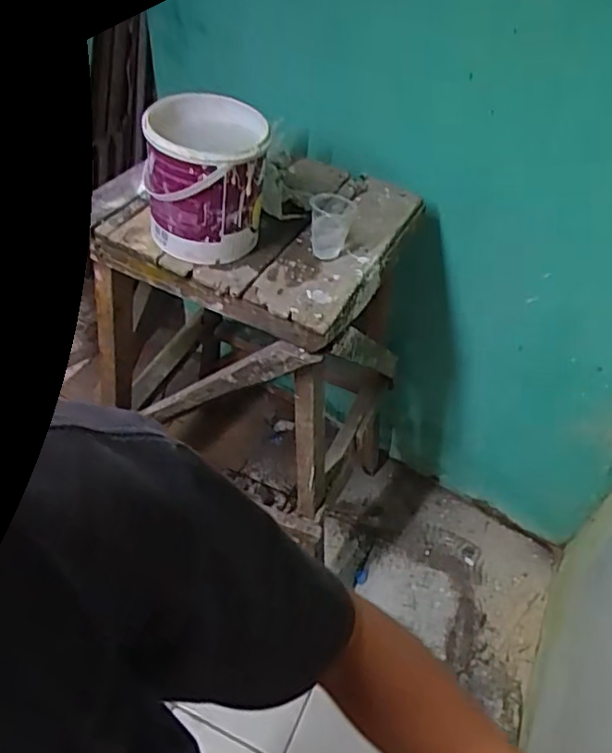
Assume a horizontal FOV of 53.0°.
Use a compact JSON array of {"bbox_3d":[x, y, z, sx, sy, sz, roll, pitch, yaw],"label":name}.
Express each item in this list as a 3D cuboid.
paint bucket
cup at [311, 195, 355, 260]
[{"bbox_3d":[-0.156,-0.306,0.955,0.184,0.193,0.160,-2,49,-6],"label":"paint bucket"},{"bbox_3d":[0.041,-0.247,1.017,0.072,0.078,0.074,5,49,1],"label":"cup"}]

